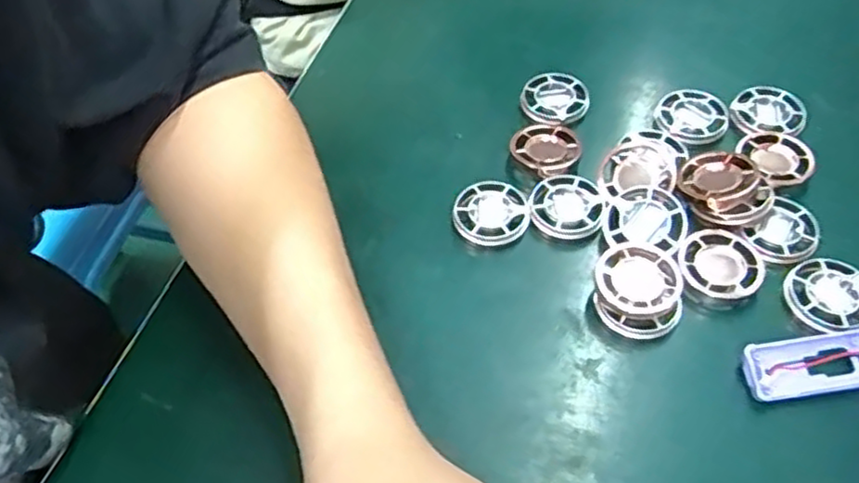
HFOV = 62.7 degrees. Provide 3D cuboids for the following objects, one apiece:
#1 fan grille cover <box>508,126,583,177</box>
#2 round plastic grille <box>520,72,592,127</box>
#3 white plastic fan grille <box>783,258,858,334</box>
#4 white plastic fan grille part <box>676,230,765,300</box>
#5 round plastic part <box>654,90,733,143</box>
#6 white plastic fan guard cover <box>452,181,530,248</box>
[{"bbox_3d":[0.066,-0.052,0.395,0.036,0.006,0.036,-33,58,-18],"label":"fan grille cover"},{"bbox_3d":[0.074,-0.083,0.420,0.038,0.011,0.040,-3,54,4],"label":"round plastic grille"},{"bbox_3d":[0.187,0.024,0.329,0.038,0.007,0.037,-3,54,4],"label":"white plastic fan grille"},{"bbox_3d":[0.141,0.011,0.341,0.038,0.011,0.037,-3,54,4],"label":"white plastic fan grille part"},{"bbox_3d":[0.150,-0.072,0.403,0.038,0.007,0.037,-3,54,4],"label":"round plastic part"},{"bbox_3d":[0.032,-0.014,0.371,0.039,0.008,0.039,7,55,10],"label":"white plastic fan guard cover"}]

